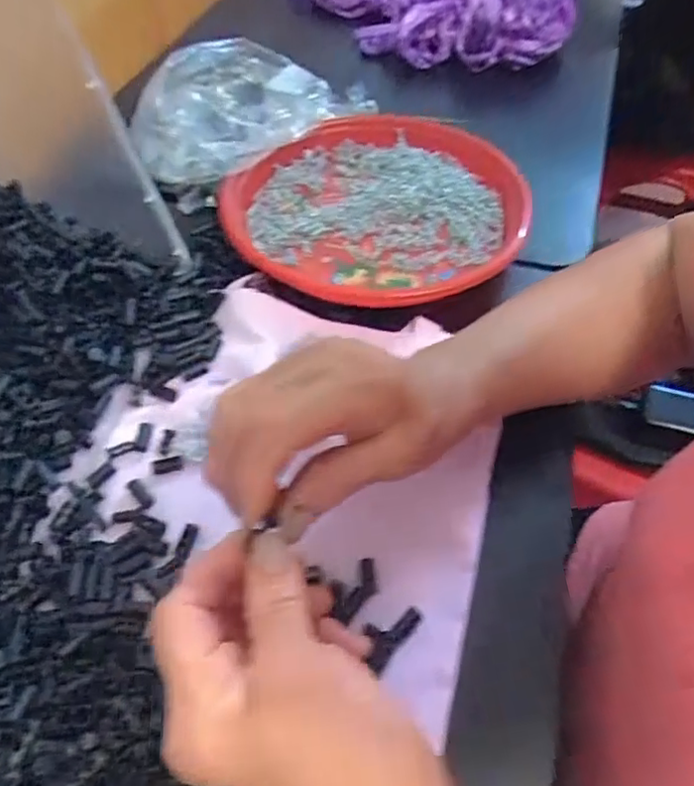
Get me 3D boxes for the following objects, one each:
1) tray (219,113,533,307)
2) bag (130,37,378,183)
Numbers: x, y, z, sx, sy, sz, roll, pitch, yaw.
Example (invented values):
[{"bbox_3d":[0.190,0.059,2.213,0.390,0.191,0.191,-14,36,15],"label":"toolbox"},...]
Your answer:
[{"bbox_3d":[0.027,-0.161,0.510,0.244,0.024,0.225,-16,54,-11],"label":"tray"},{"bbox_3d":[-0.083,-0.256,0.540,0.095,0.070,0.221,34,60,23],"label":"bag"}]

